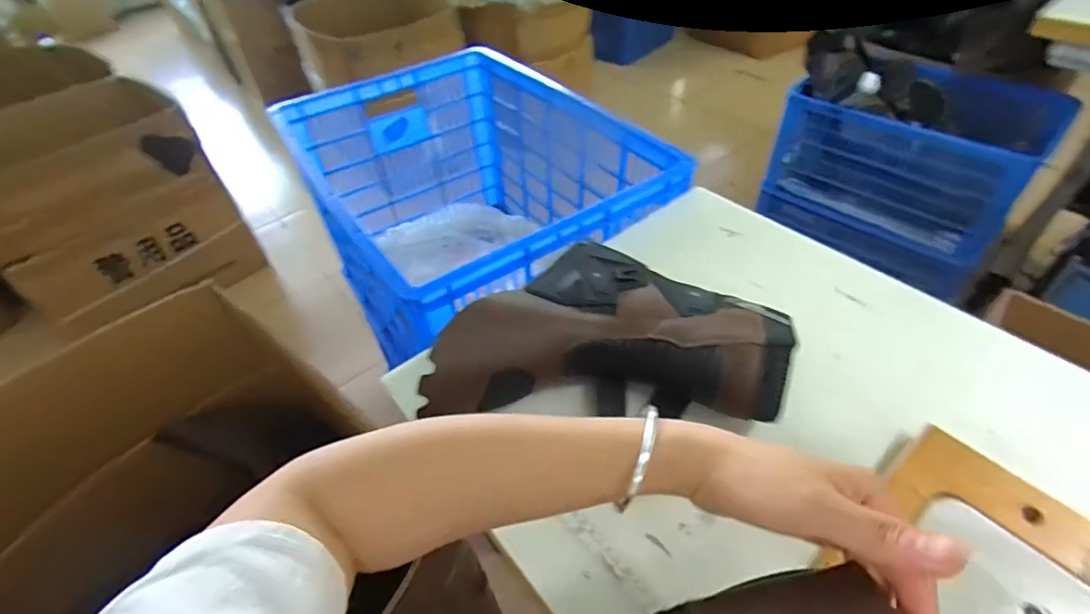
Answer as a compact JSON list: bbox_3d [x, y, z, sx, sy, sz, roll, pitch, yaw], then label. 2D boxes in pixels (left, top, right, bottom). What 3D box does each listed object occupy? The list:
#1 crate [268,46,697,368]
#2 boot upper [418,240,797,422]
[{"bbox_3d":[-0.136,-0.155,0.998,0.480,0.389,0.639,-29,50,-22],"label":"crate"},{"bbox_3d":[0.050,0.023,0.505,0.340,0.115,0.244,-8,46,-3],"label":"boot upper"}]

